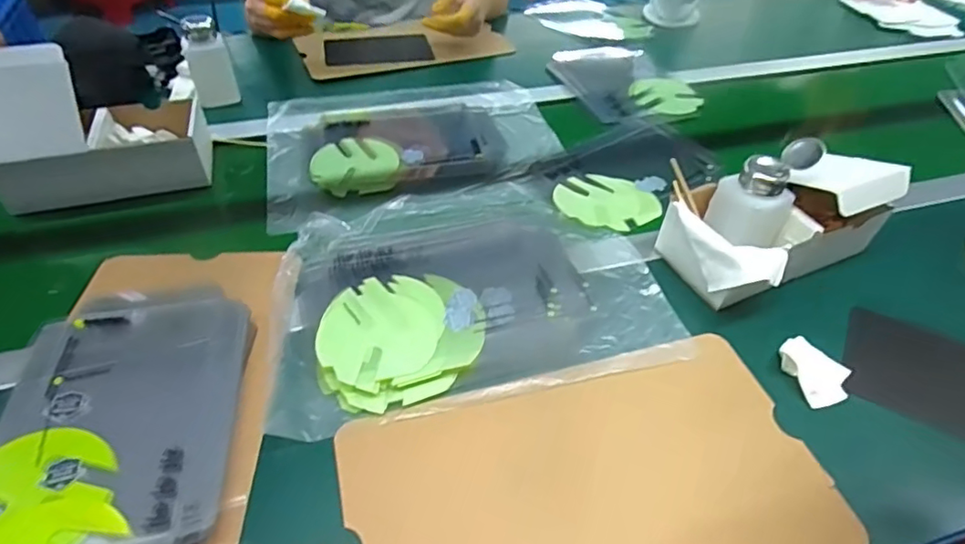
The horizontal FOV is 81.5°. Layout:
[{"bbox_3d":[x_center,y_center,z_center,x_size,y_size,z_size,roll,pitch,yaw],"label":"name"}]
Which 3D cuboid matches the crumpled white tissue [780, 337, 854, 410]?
[{"bbox_3d":[0.277,0.079,0.467,0.053,0.013,0.063,-14,47,-17],"label":"crumpled white tissue"}]

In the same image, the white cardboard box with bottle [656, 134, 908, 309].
[{"bbox_3d":[0.287,-0.054,0.529,0.194,0.126,0.124,-16,48,-18],"label":"white cardboard box with bottle"}]

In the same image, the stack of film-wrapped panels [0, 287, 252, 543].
[{"bbox_3d":[-0.264,0.103,0.409,0.163,0.015,0.245,-5,46,-8],"label":"stack of film-wrapped panels"}]

